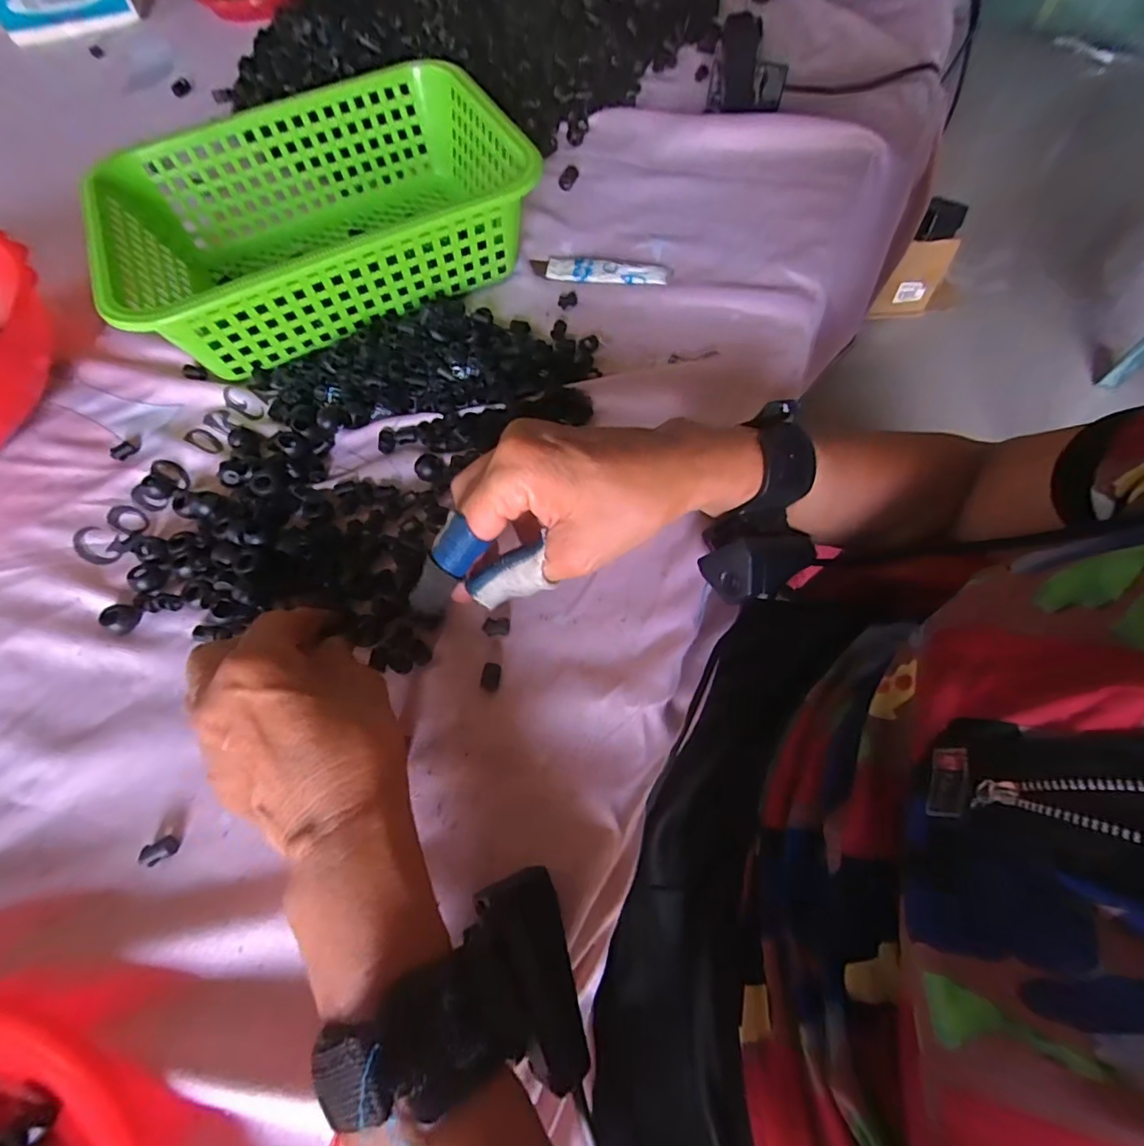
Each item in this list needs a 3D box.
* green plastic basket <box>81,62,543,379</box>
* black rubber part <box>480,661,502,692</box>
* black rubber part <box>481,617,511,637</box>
[{"bbox_3d":[-0.189,-0.276,0.413,0.288,0.076,0.202,-23,66,-8],"label":"green plastic basket"},{"bbox_3d":[-0.044,0.056,0.286,0.011,0.005,0.014,7,66,6],"label":"black rubber part"},{"bbox_3d":[-0.043,0.030,0.298,0.016,0.006,0.011,4,65,4],"label":"black rubber part"}]

